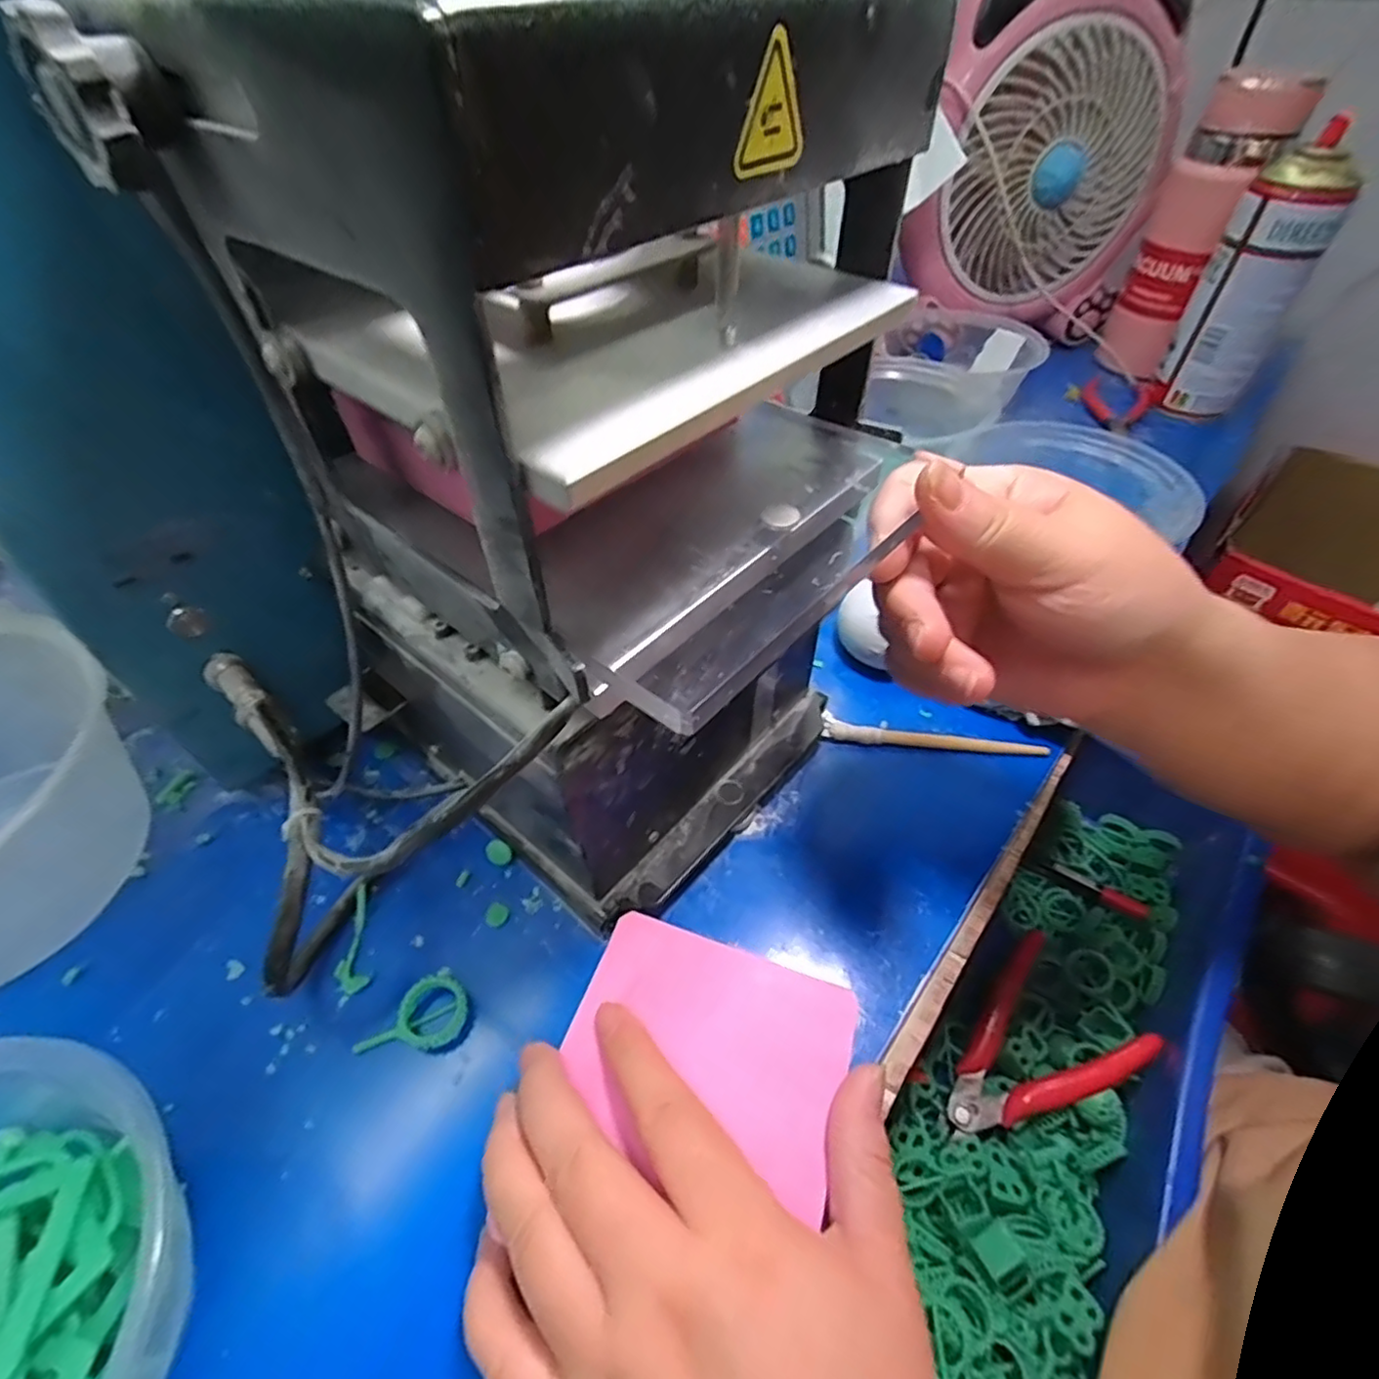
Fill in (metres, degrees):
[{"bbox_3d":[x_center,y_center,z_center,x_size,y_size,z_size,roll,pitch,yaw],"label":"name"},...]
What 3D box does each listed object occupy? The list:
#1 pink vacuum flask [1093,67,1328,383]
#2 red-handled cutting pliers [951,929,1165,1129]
[{"bbox_3d":[0.415,-0.372,0.541,0.067,0.198,0.067,22,52,19],"label":"pink vacuum flask"},{"bbox_3d":[0.180,0.191,0.346,0.102,0.026,0.073,-27,53,-22],"label":"red-handled cutting pliers"}]

